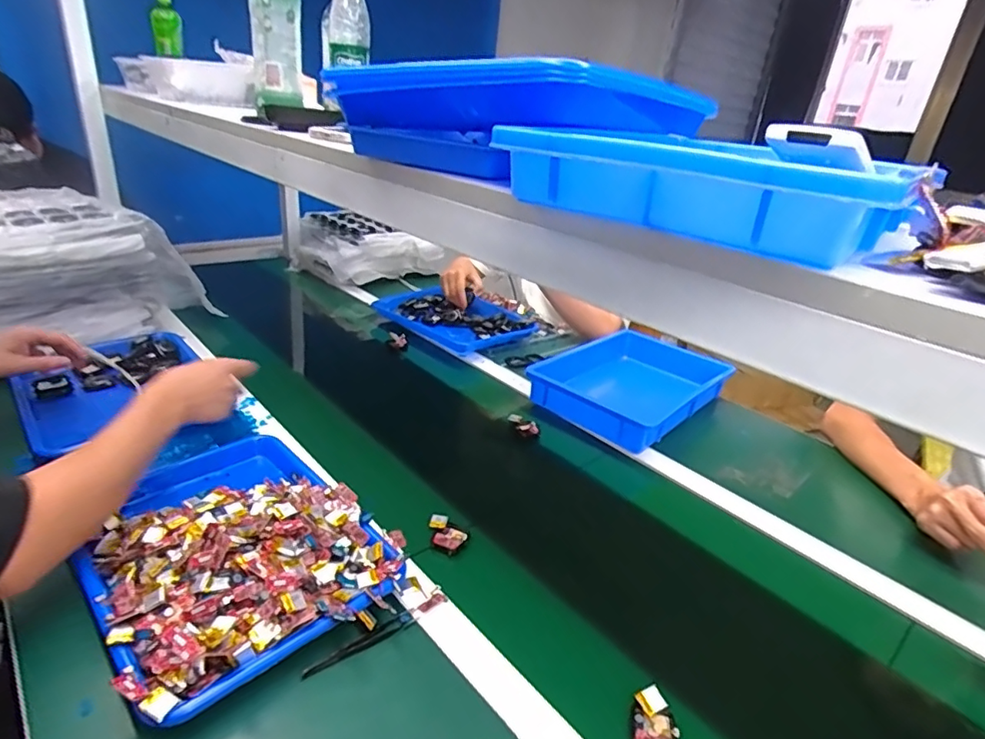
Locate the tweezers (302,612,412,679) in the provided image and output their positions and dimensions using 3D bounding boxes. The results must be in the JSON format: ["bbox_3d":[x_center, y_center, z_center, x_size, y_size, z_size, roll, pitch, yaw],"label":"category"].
[{"bbox_3d":[-0.125,0.260,0.526,0.107,0.010,0.009,-15,32,-36],"label":"tweezers"}]

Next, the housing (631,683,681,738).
[{"bbox_3d":[0.141,0.305,0.481,0.038,0.012,0.056,12,26,13],"label":"housing"}]

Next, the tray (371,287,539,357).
[{"bbox_3d":[-0.079,-0.120,1.242,0.233,0.034,0.316,-19,35,-42],"label":"tray"}]

